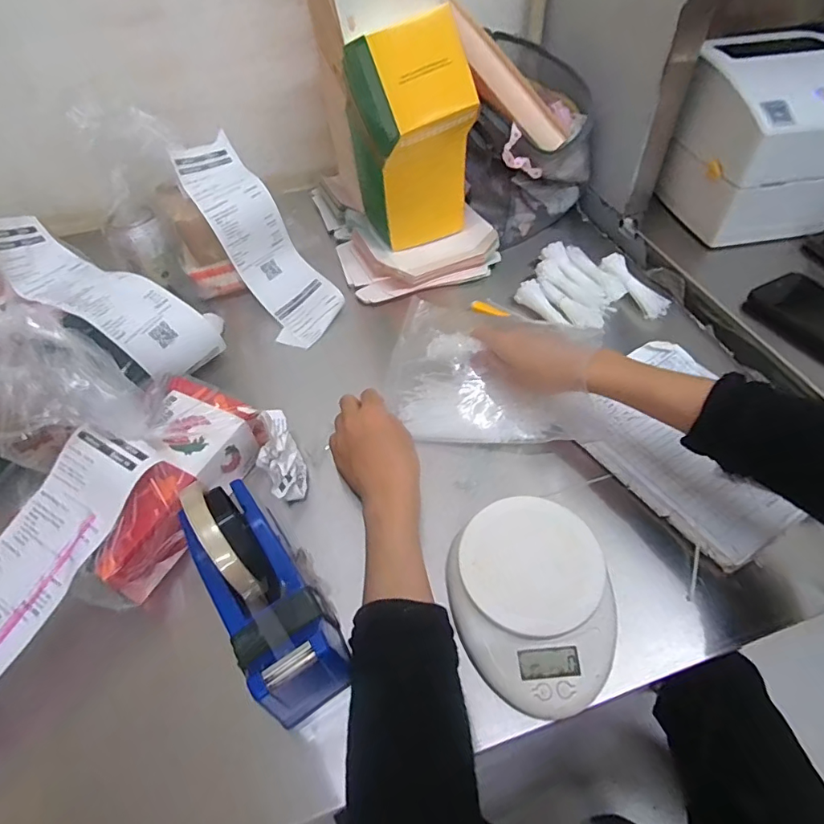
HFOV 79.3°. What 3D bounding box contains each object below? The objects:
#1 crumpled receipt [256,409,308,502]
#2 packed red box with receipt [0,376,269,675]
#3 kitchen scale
[{"bbox_3d":[-0.118,0.039,0.442,0.036,0.034,0.081,-16,86,-9],"label":"crumpled receipt"},{"bbox_3d":[-0.257,0.106,0.373,0.100,0.083,0.333,22,56,20],"label":"packed red box with receipt"},{"bbox_3d":[0.089,0.137,0.368,0.113,0.030,0.142,-11,51,-6],"label":"kitchen scale"}]

